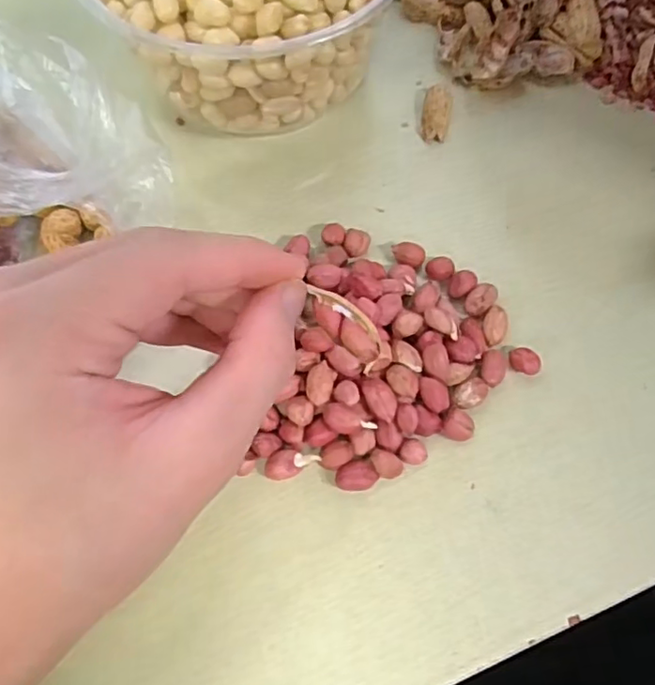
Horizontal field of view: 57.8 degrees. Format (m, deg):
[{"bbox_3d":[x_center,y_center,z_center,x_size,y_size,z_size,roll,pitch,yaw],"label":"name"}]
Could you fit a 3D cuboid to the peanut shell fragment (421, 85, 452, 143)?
[{"bbox_3d":[0.050,-0.105,0.273,0.012,0.009,0.027,9,68,3],"label":"peanut shell fragment"}]

